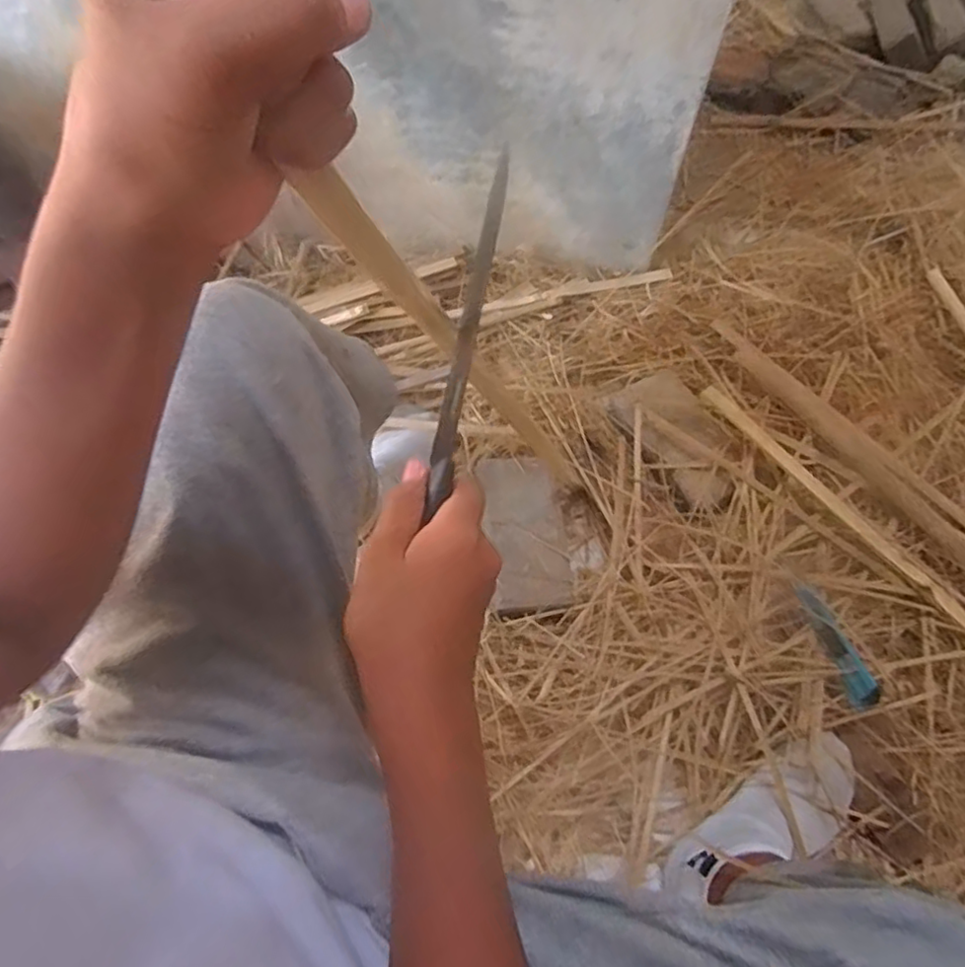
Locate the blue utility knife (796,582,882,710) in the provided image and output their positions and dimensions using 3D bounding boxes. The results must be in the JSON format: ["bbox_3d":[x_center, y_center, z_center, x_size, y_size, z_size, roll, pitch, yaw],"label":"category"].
[{"bbox_3d":[0.393,0.177,0.712,0.031,0.012,0.139,-18,65,-10],"label":"blue utility knife"}]

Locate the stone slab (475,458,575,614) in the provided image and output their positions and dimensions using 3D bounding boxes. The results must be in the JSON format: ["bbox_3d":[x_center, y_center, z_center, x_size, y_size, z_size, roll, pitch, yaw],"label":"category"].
[{"bbox_3d":[0.055,0.057,0.817,0.099,0.019,0.210,-6,63,-4],"label":"stone slab"}]

